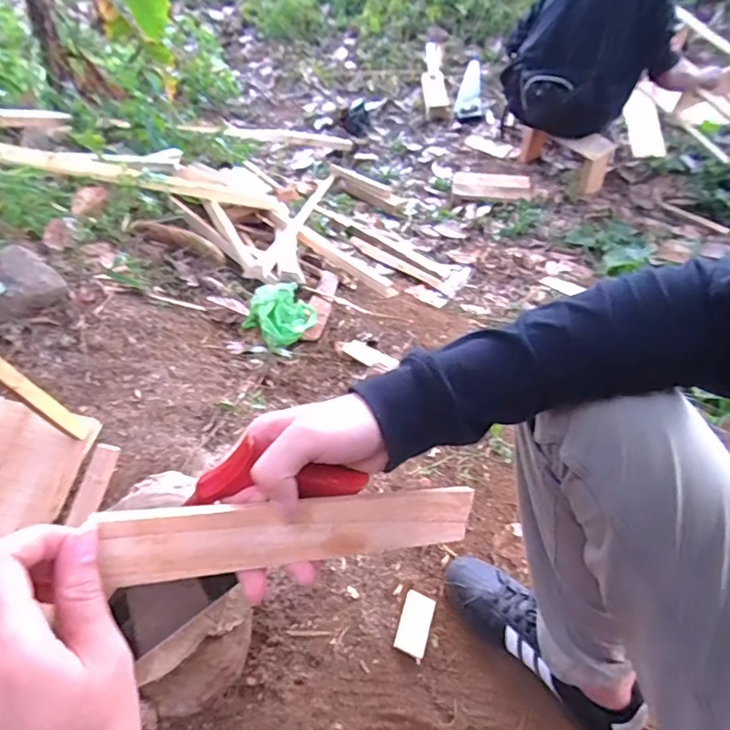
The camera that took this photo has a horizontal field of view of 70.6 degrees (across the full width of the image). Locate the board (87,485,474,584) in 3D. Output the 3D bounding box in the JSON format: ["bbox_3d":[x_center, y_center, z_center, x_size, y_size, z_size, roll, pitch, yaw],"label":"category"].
[{"bbox_3d":[-0.031,0.101,0.317,0.231,0.041,0.006,4,8,-28],"label":"board"}]

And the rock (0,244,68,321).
[{"bbox_3d":[-0.634,-0.131,0.905,0.107,0.079,0.168,25,58,22],"label":"rock"}]

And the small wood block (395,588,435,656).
[{"bbox_3d":[0.066,0.339,0.675,0.040,0.018,0.073,14,55,15],"label":"small wood block"}]

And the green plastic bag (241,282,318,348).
[{"bbox_3d":[-0.188,-0.110,1.152,0.143,0.075,0.181,30,60,24],"label":"green plastic bag"}]

